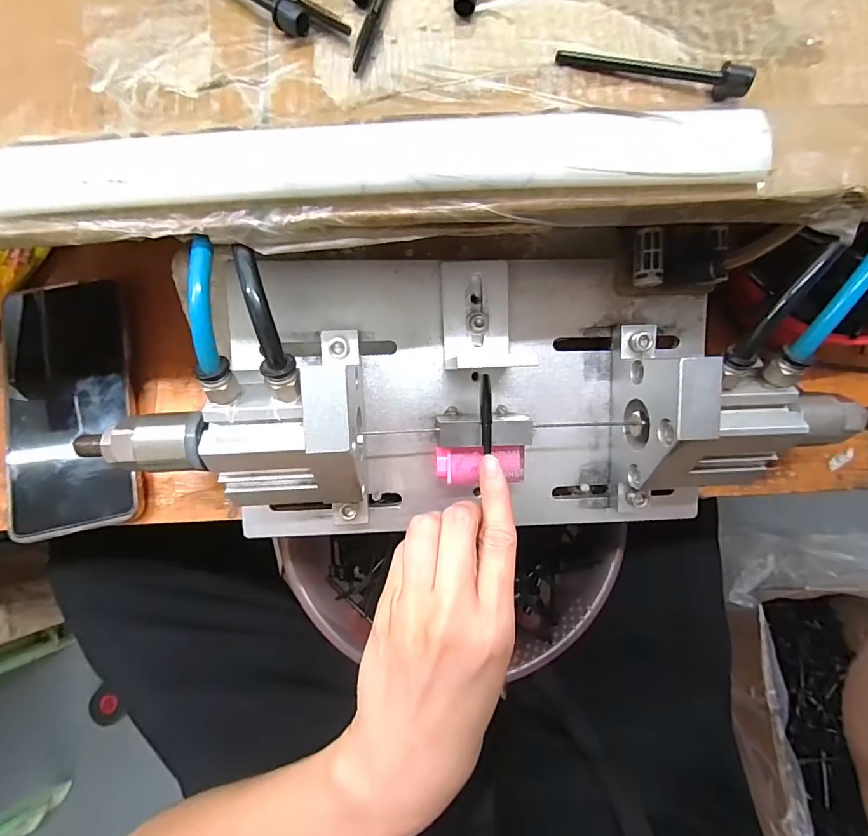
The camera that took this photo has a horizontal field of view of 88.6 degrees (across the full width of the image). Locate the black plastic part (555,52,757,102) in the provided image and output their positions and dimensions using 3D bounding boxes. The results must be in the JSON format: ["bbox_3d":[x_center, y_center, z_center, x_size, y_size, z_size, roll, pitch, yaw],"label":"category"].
[{"bbox_3d":[0.087,-0.141,0.174,0.073,0.012,0.013,18,77,3],"label":"black plastic part"}]

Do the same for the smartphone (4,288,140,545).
[{"bbox_3d":[-0.233,-0.009,0.286,0.076,0.010,0.160,-10,77,-4],"label":"smartphone"}]

